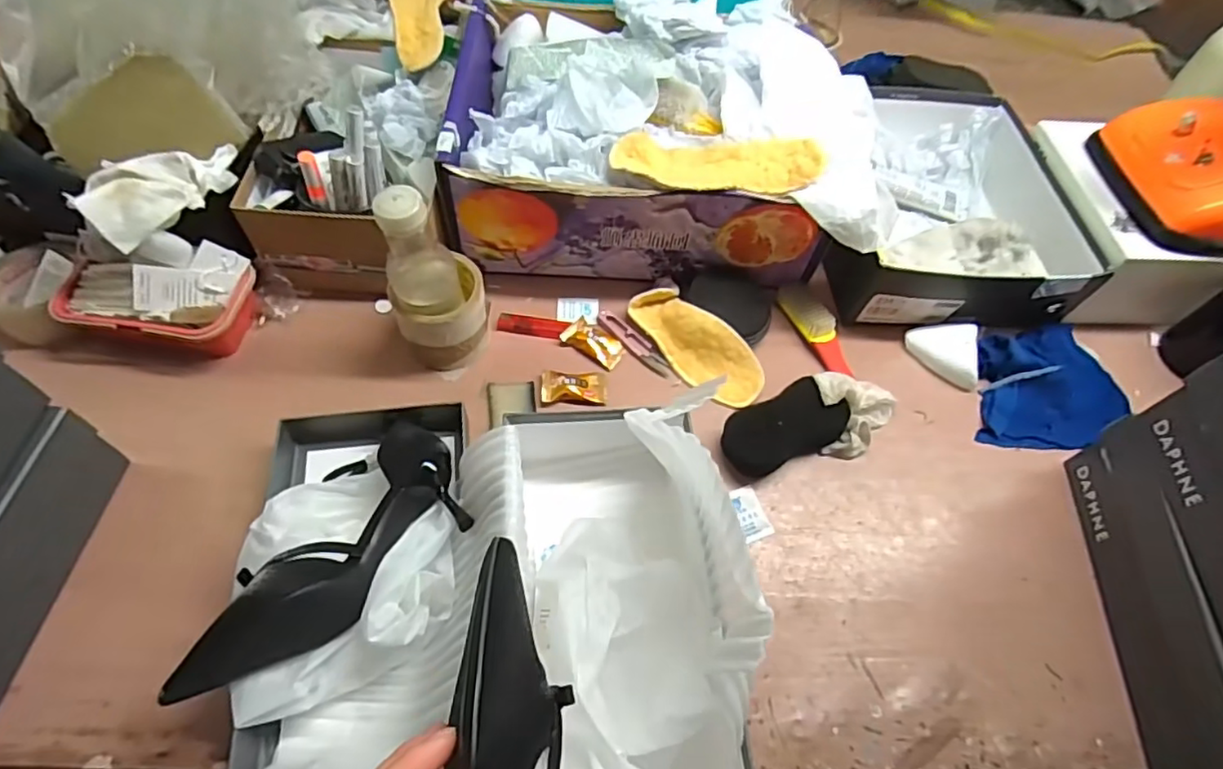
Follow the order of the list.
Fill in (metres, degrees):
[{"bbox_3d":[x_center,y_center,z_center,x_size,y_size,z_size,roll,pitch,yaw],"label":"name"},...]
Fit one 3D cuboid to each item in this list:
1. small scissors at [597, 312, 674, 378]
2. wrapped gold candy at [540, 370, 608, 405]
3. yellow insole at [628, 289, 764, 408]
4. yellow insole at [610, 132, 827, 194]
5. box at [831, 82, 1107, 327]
[{"bbox_3d":[0.025,-0.045,0.669,0.021,0.009,0.102,-38,68,-23],"label":"small scissors"},{"bbox_3d":[-0.037,0.003,0.627,0.065,0.010,0.038,2,59,-3],"label":"wrapped gold candy"},{"bbox_3d":[0.091,-0.043,0.654,0.067,0.015,0.159,-45,79,16],"label":"yellow insole"},{"bbox_3d":[0.102,-0.215,0.601,0.199,0.023,0.066,4,59,-2],"label":"yellow insole"},{"bbox_3d":[0.387,-0.222,0.751,0.261,0.094,0.333,4,59,-2],"label":"box"}]

